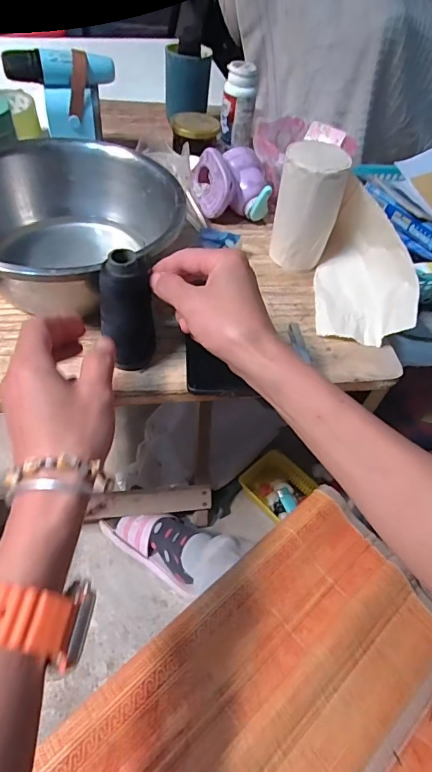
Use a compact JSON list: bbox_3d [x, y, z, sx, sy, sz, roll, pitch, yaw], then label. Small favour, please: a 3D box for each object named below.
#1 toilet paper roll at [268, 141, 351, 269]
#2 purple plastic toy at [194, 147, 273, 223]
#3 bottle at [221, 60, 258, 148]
[{"bbox_3d":[0.100,-0.192,0.495,0.068,0.124,0.054,15,51,6],"label":"toilet paper roll"},{"bbox_3d":[0.020,-0.253,0.561,0.090,0.063,0.072,-2,51,-7],"label":"purple plastic toy"},{"bbox_3d":[0.034,-0.416,0.667,0.047,0.100,0.041,3,51,-4],"label":"bottle"}]

